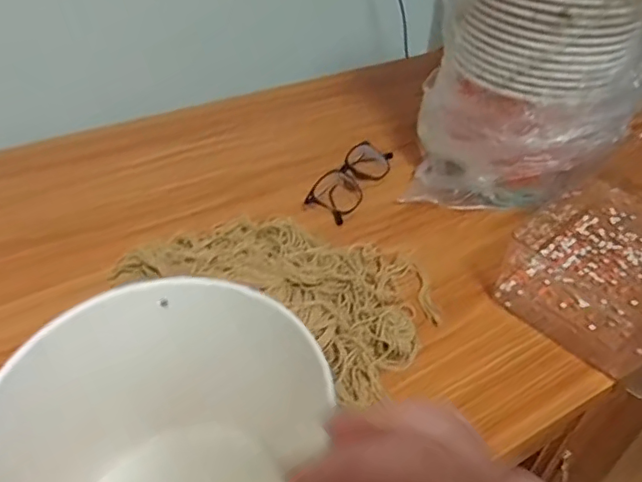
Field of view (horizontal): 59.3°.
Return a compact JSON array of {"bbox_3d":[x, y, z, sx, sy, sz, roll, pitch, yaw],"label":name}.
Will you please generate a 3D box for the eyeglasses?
[{"bbox_3d":[0.034,-0.071,0.623,0.049,0.023,0.134,20,45,18],"label":"eyeglasses"}]

